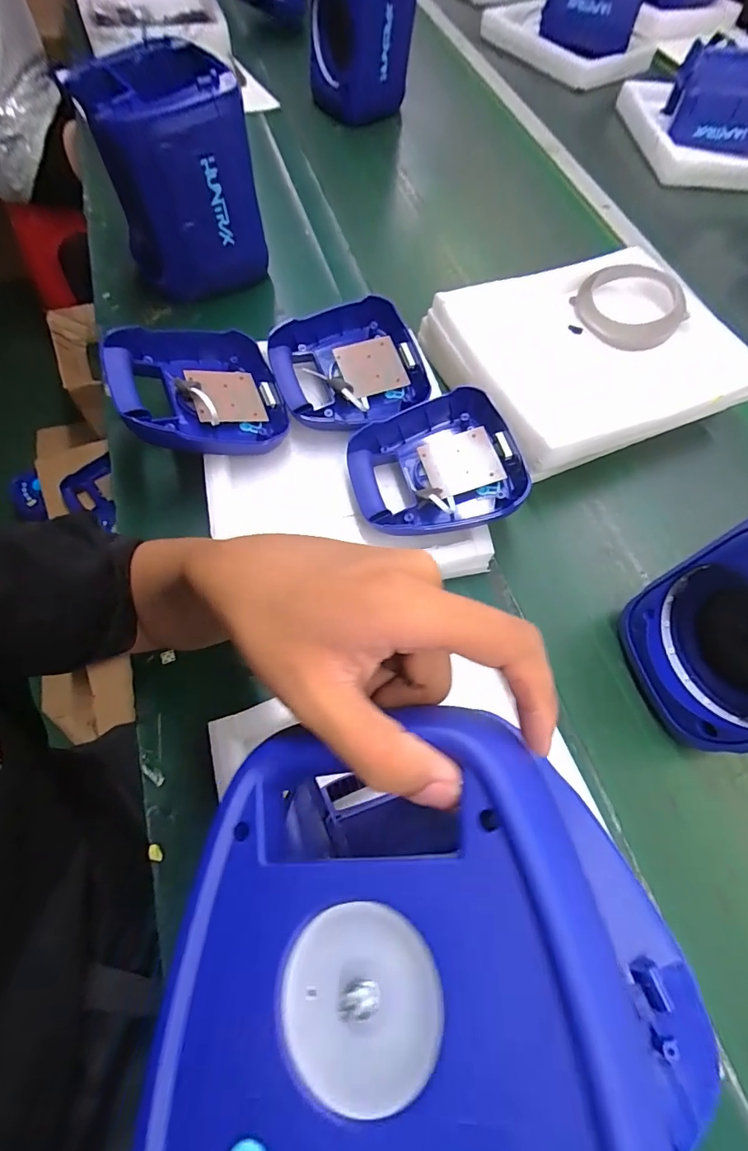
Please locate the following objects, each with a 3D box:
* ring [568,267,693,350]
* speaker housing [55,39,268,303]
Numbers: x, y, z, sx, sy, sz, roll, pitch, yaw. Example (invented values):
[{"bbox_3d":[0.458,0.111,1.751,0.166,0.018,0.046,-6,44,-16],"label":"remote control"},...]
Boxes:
[{"bbox_3d":[0.367,-0.395,0.674,0.152,0.061,0.116,13,71,12],"label":"ring"},{"bbox_3d":[-0.254,-0.512,0.611,0.164,0.208,0.155,-28,64,-15],"label":"speaker housing"}]

